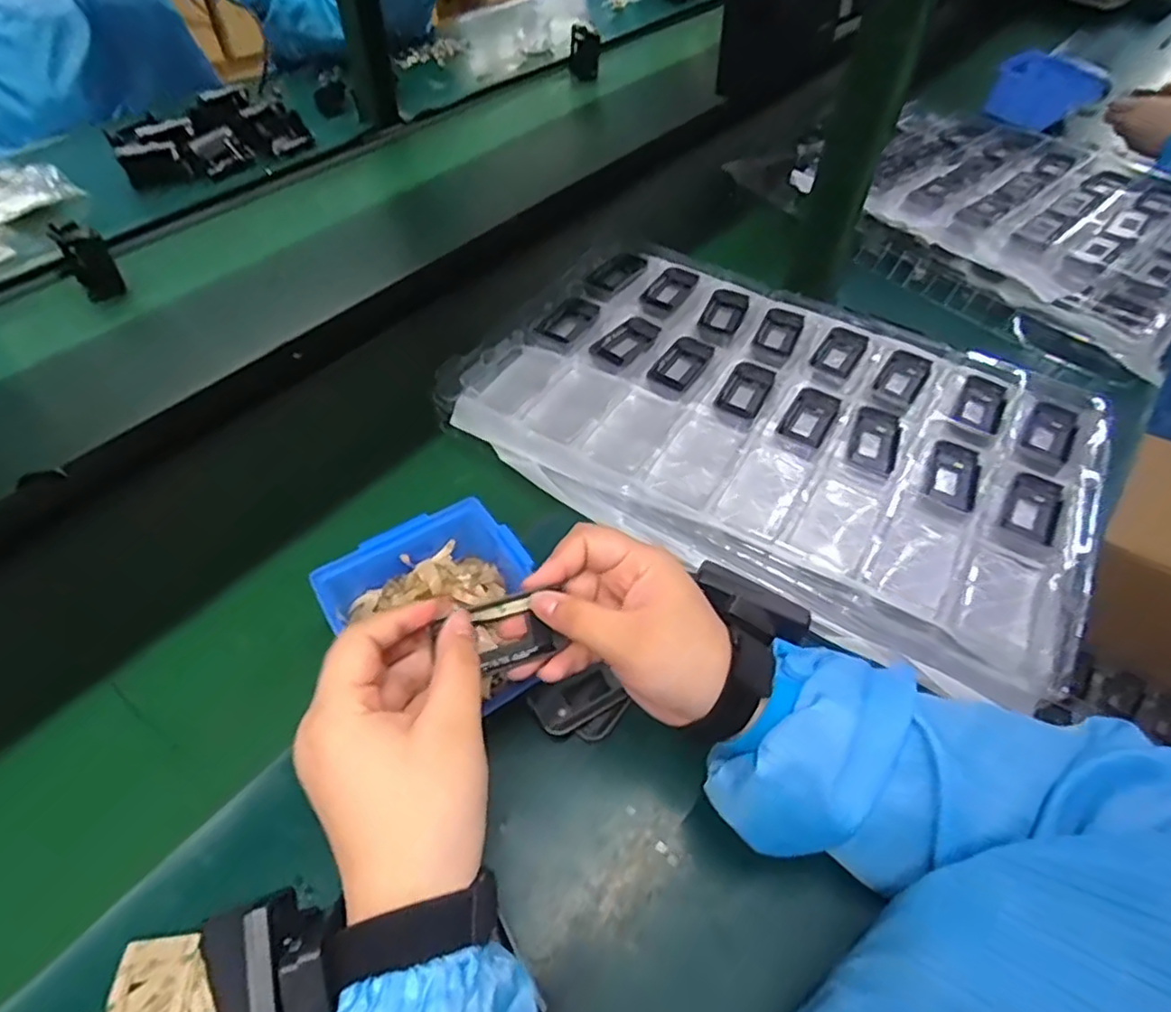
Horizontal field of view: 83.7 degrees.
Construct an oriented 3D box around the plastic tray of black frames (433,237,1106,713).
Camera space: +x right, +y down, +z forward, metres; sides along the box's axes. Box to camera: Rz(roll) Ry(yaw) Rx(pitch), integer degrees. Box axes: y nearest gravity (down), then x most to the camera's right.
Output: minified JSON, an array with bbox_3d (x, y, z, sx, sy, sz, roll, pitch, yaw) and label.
[{"bbox_3d":[0.160,-0.073,0.568,0.502,0.051,0.318,26,54,19],"label":"plastic tray of black frames"}]

